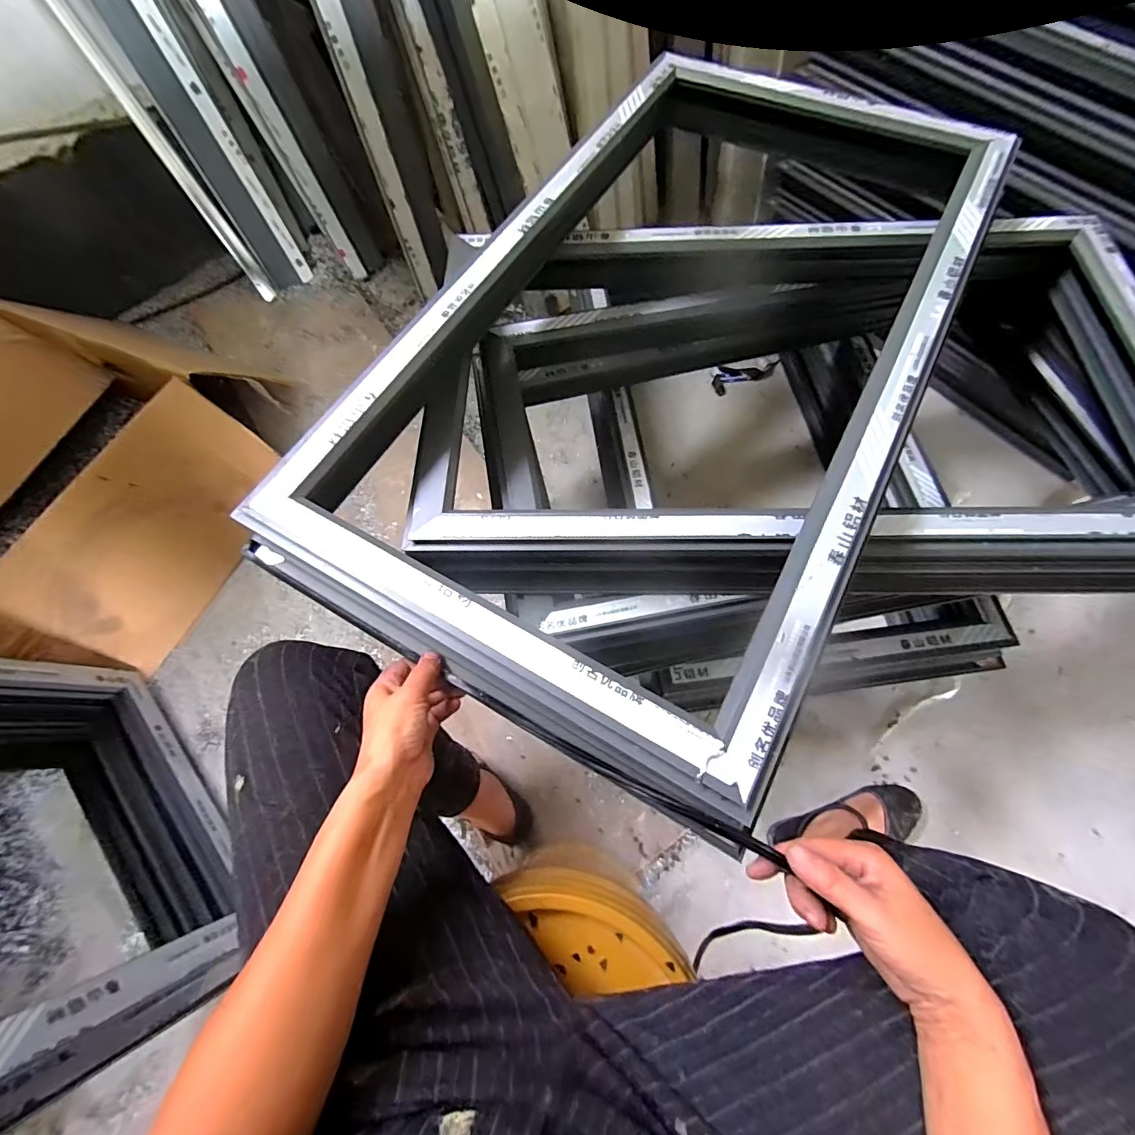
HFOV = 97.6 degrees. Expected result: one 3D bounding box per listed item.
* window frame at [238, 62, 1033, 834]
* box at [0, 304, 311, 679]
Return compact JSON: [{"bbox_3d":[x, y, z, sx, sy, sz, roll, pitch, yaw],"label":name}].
[{"bbox_3d":[0.117,-0.259,0.553,0.510,0.074,0.877,27,72,13],"label":"window frame"},{"bbox_3d":[-0.971,-0.210,1.013,0.635,0.274,0.736,15,69,9],"label":"box"}]

